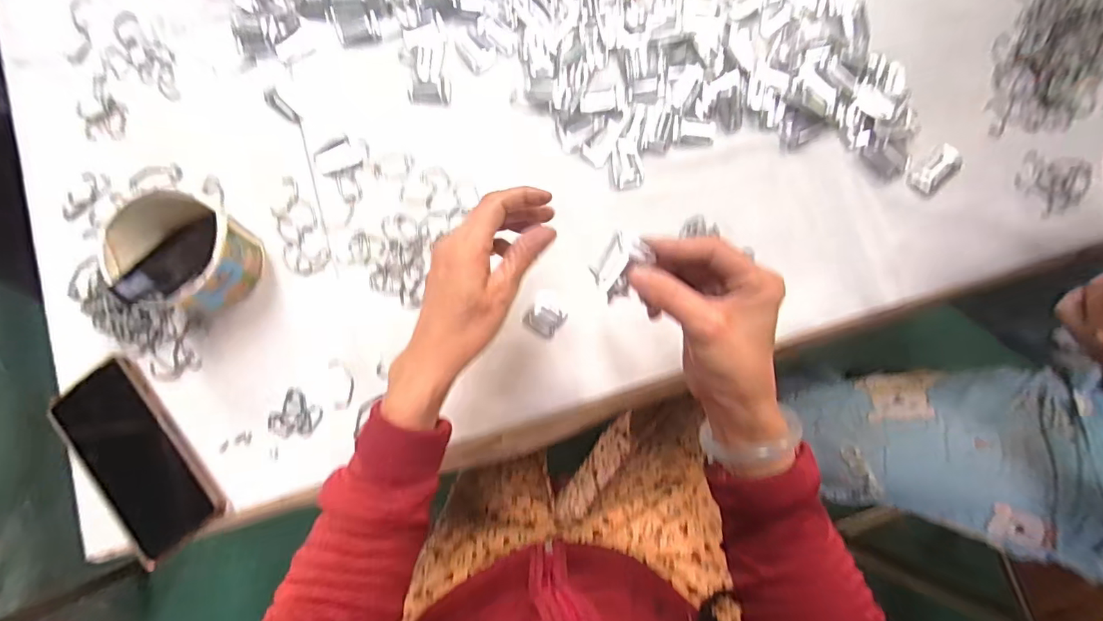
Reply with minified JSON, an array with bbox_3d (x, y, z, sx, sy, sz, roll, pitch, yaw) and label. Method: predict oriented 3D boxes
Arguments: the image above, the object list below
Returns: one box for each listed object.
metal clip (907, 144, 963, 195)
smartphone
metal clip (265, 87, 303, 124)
[{"bbox_3d":[0.369,-0.138,0.467,0.053,0.017,0.030,-43,85,-5],"label":"metal clip"},{"bbox_3d":[-0.352,0.127,0.415,0.084,0.015,0.161,-39,85,-5],"label":"smartphone"},{"bbox_3d":[-0.257,-0.194,0.466,0.014,0.004,0.045,-43,85,-5],"label":"metal clip"}]

